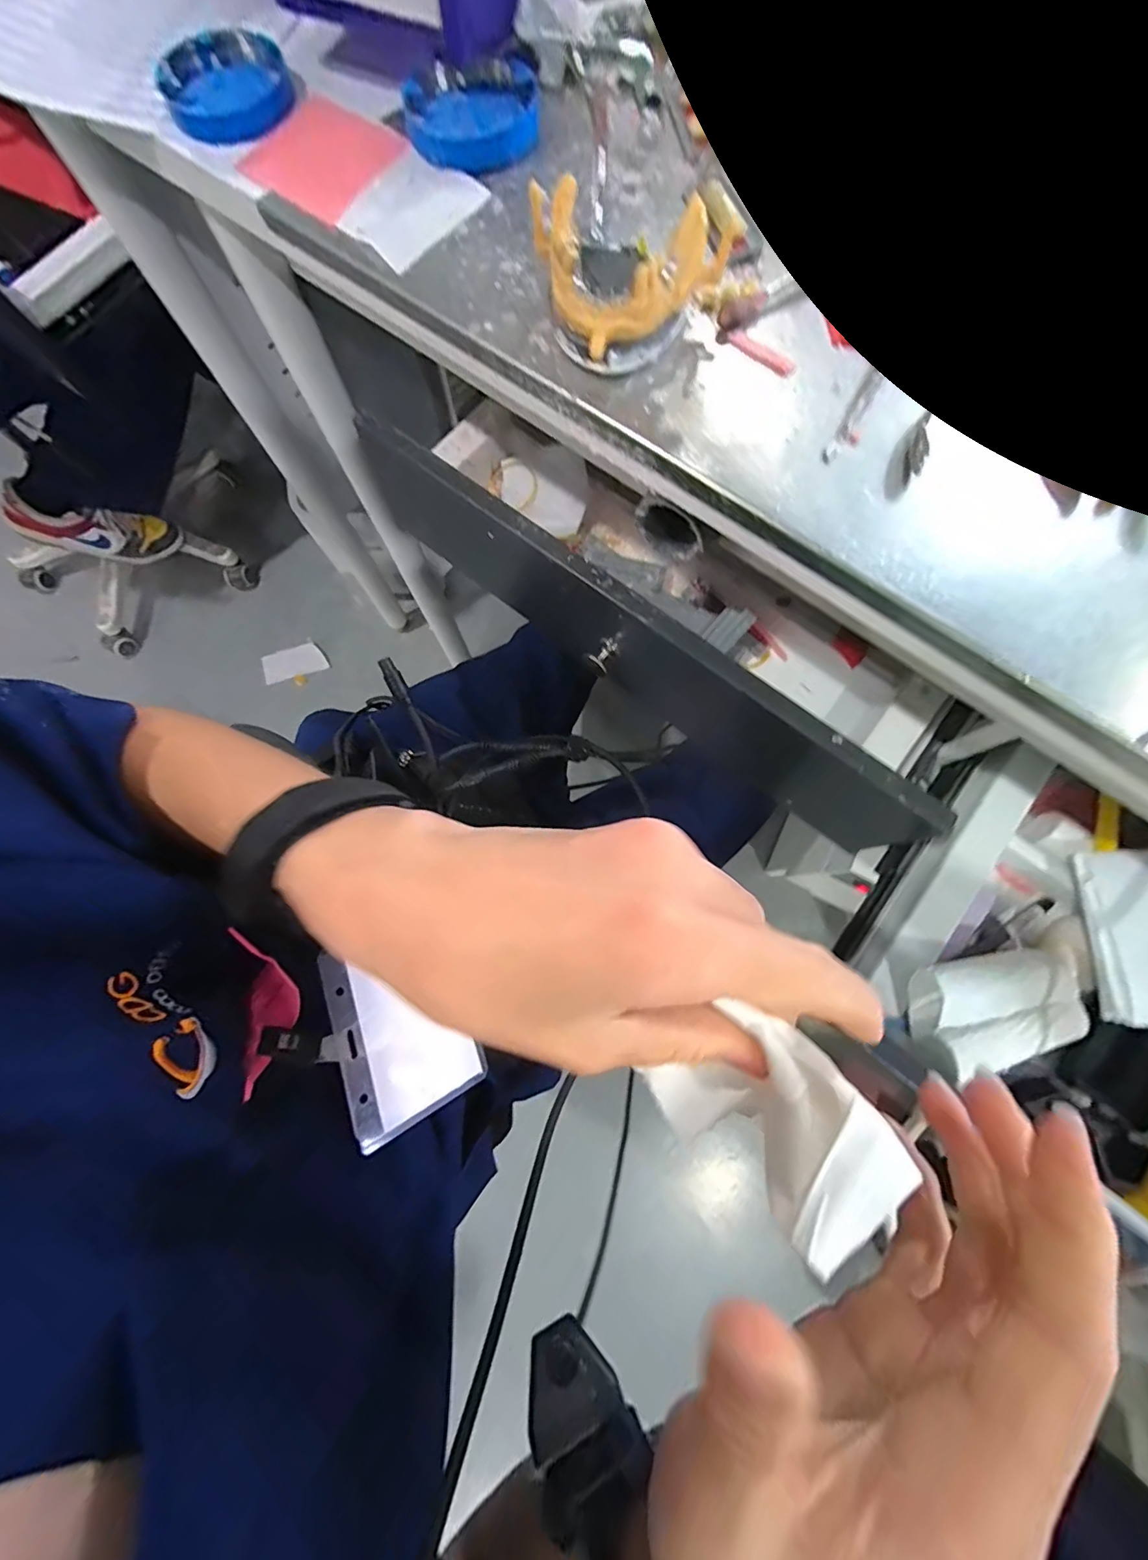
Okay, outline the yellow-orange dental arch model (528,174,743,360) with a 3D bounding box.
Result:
[{"bbox_3d":[0.026,-0.262,0.245,0.085,0.033,0.075,-35,79,-8],"label":"yellow-orange dental arch model"}]

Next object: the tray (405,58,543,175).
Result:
[{"bbox_3d":[-0.056,-0.389,0.294,0.072,0.020,0.060,-30,78,-7],"label":"tray"}]

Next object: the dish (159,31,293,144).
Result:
[{"bbox_3d":[-0.218,-0.435,0.313,0.076,0.026,0.066,-23,78,-6],"label":"dish"}]

